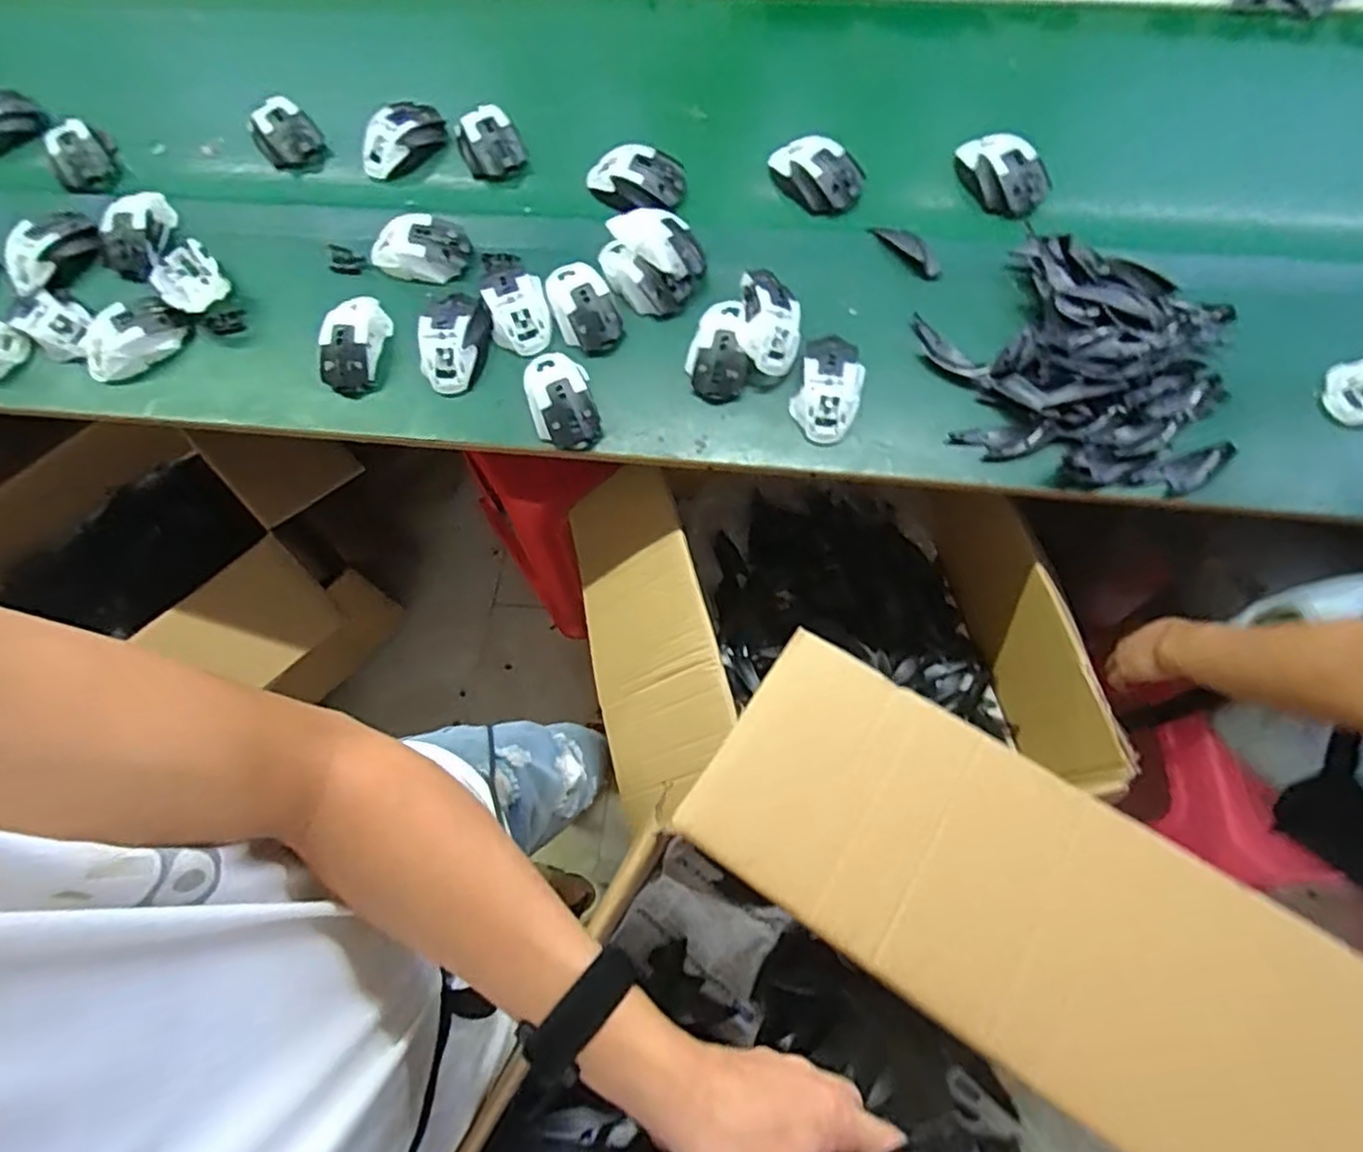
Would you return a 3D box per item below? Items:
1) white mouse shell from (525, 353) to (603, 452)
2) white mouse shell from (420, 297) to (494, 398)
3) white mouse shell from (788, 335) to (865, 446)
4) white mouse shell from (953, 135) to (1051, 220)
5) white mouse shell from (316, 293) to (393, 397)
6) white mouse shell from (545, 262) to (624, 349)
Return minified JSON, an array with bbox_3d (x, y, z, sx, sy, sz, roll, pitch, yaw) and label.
[{"bbox_3d":[-0.127,-0.187,0.701,0.066,0.035,0.110,-15,70,-5],"label":"white mouse shell"},{"bbox_3d":[-0.244,-0.253,0.728,0.072,0.042,0.112,7,70,3],"label":"white mouse shell"},{"bbox_3d":[0.153,-0.200,0.693,0.065,0.040,0.122,16,71,6],"label":"white mouse shell"},{"bbox_3d":[0.364,-0.460,0.773,0.116,0.042,0.076,43,76,14],"label":"white mouse shell"},{"bbox_3d":[-0.358,-0.258,0.735,0.064,0.037,0.119,12,70,5],"label":"white mouse shell"},{"bbox_3d":[-0.108,-0.296,0.730,0.067,0.035,0.110,-22,71,-7],"label":"white mouse shell"}]

